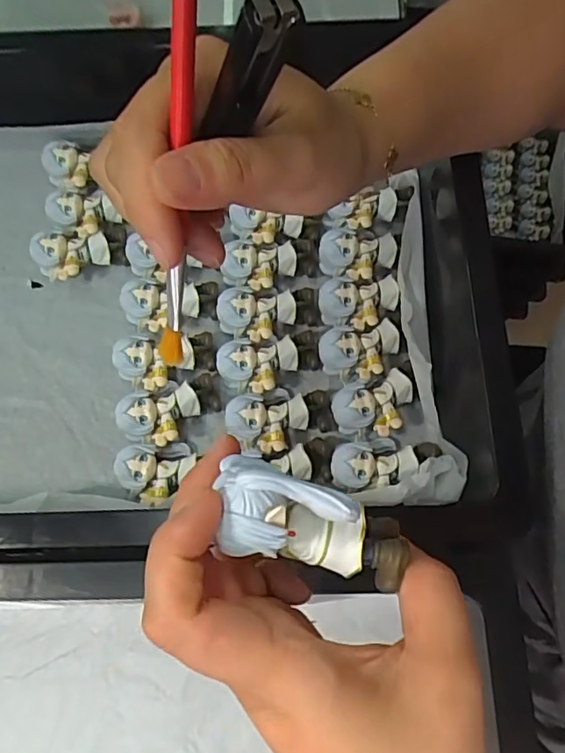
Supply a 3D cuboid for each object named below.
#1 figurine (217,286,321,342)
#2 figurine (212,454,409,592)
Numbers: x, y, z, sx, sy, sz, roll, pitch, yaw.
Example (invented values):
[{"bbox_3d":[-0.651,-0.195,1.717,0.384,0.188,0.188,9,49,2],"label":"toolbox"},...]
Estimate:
[{"bbox_3d":[-0.008,-0.042,0.368,0.067,0.023,0.035,-7,72,-14],"label":"figurine"},{"bbox_3d":[0.009,0.046,0.169,0.059,0.027,0.025,27,73,-14],"label":"figurine"}]

